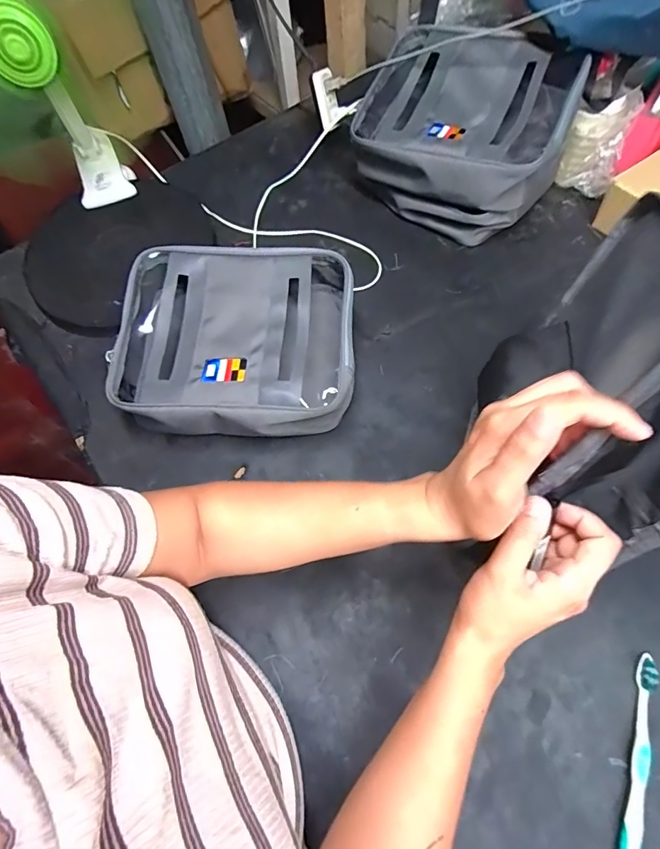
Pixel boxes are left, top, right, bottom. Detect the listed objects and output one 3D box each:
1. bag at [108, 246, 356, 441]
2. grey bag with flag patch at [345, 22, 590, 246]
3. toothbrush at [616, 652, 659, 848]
[{"bbox_3d":[-0.112,-0.097,0.532,0.275,0.100,0.226,0,63,4],"label":"bag"},{"bbox_3d":[0.184,-0.415,0.635,0.280,0.164,0.211,27,68,16],"label":"grey bag with flag patch"},{"bbox_3d":[0.259,0.288,0.360,0.016,0.013,0.178,20,66,13],"label":"toothbrush"}]

